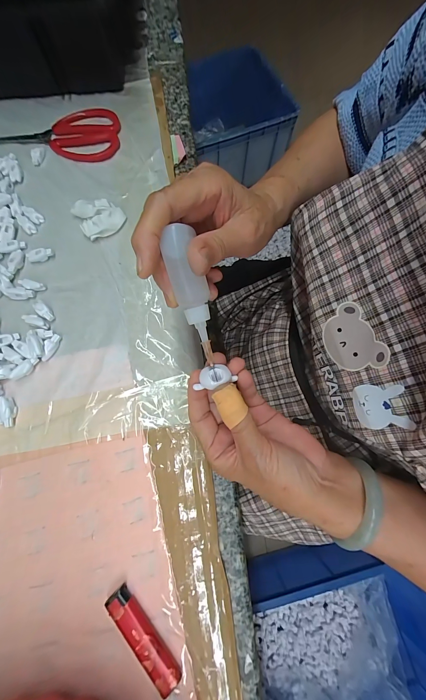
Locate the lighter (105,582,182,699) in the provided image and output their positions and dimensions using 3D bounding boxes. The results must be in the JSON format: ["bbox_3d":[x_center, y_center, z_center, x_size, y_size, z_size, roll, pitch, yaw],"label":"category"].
[{"bbox_3d":[-0.054,0.223,0.207,0.018,0.011,0.075,-41,78,-10],"label":"lighter"}]

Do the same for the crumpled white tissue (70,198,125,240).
[{"bbox_3d":[-0.132,-0.156,0.308,0.050,0.022,0.050,-28,76,-7],"label":"crumpled white tissue"}]

